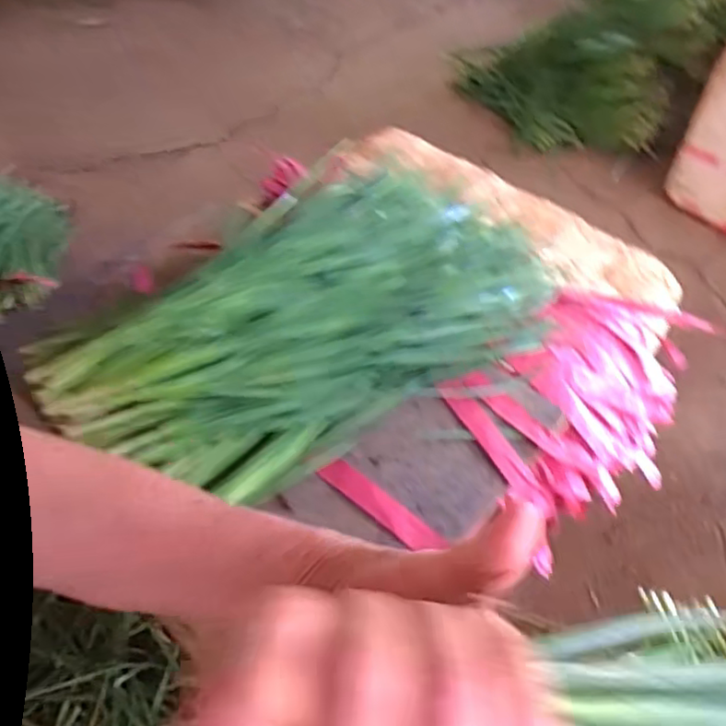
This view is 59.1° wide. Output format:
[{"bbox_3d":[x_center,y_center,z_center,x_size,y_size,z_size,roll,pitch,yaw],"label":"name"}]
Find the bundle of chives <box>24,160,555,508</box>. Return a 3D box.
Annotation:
[{"bbox_3d":[-0.037,-0.055,0.538,0.437,0.077,0.252,-30,56,-24],"label":"bundle of chives"}]

